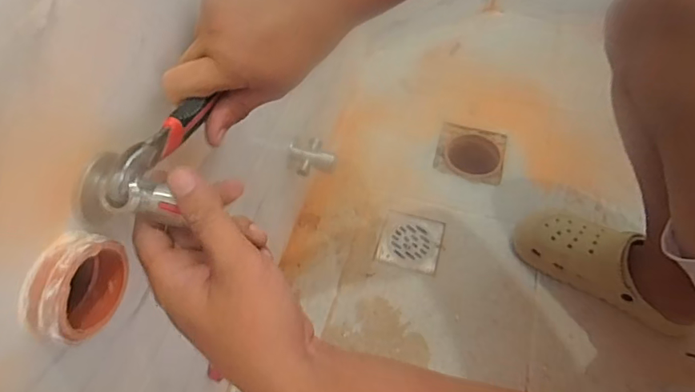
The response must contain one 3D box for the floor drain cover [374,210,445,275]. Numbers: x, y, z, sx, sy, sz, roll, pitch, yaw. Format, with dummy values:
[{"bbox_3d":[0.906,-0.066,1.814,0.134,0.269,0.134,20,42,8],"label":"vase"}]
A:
[{"bbox_3d":[0.106,0.075,0.803,0.100,0.005,0.107,14,57,9],"label":"floor drain cover"}]

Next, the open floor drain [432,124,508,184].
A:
[{"bbox_3d":[0.238,-0.085,0.923,0.125,0.027,0.136,15,56,7],"label":"open floor drain"}]

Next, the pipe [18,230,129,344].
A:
[{"bbox_3d":[-0.161,0.055,0.285,0.025,0.057,0.064,14,57,9],"label":"pipe"}]

